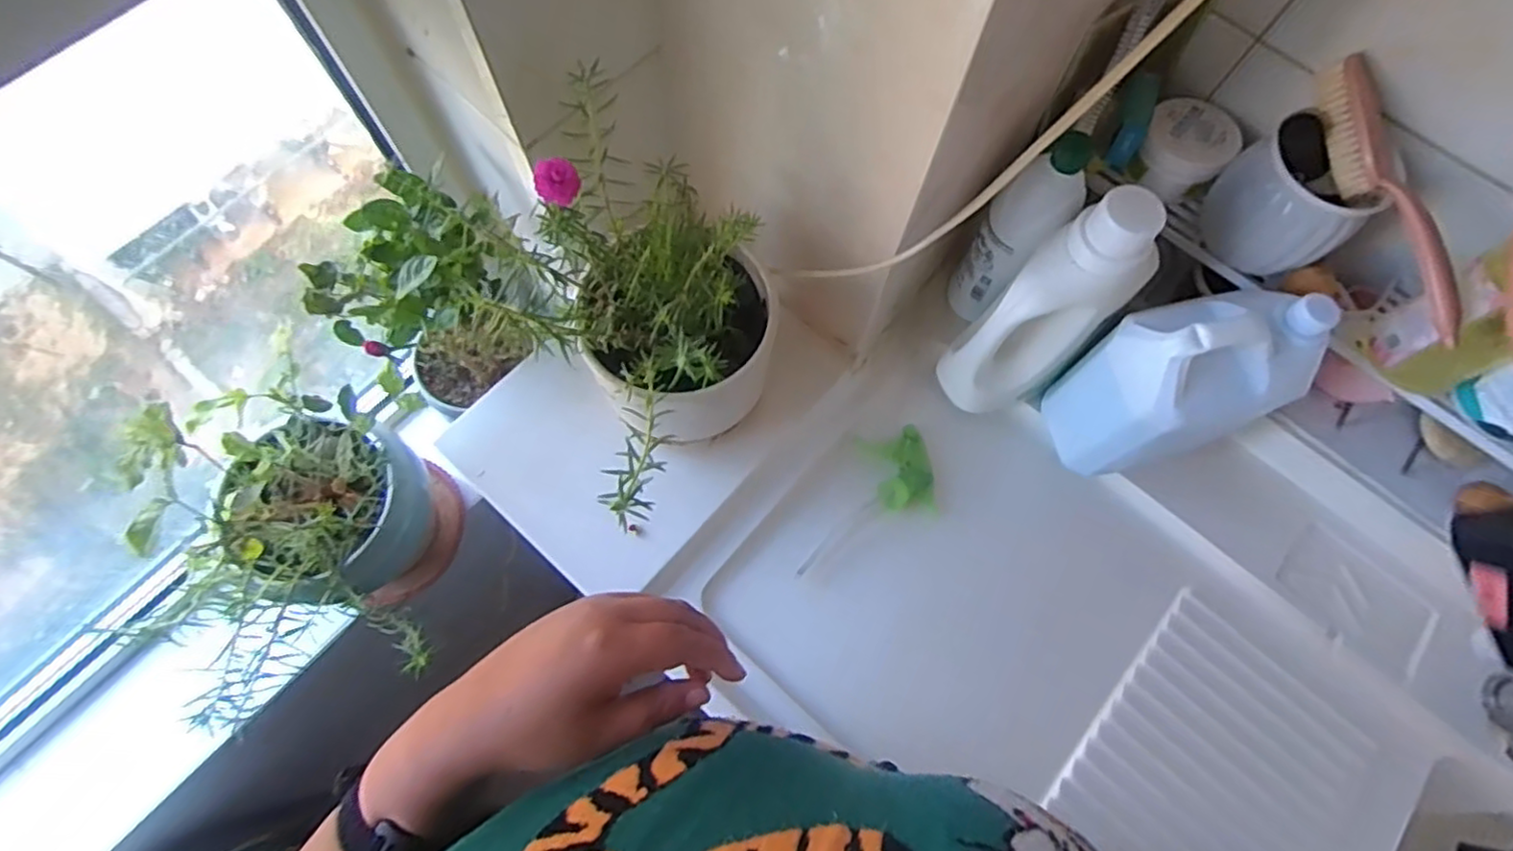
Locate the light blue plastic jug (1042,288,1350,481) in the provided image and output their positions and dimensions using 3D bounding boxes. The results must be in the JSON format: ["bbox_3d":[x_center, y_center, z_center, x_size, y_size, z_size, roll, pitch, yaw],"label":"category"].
[{"bbox_3d":[0.365,-0.032,0.616,0.142,0.216,0.097,-13,73,-7],"label":"light blue plastic jug"}]

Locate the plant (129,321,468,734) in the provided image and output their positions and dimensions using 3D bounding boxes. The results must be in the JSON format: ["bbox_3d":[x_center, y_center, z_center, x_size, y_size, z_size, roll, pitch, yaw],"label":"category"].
[{"bbox_3d":[-0.435,0.112,0.644,0.177,0.361,0.257,8,72,0],"label":"plant"}]

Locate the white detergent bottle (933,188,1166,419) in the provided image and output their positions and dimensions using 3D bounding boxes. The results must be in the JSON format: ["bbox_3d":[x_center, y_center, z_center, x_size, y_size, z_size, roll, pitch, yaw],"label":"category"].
[{"bbox_3d":[0.255,-0.088,0.607,0.129,0.253,0.086,-40,78,-14],"label":"white detergent bottle"}]

